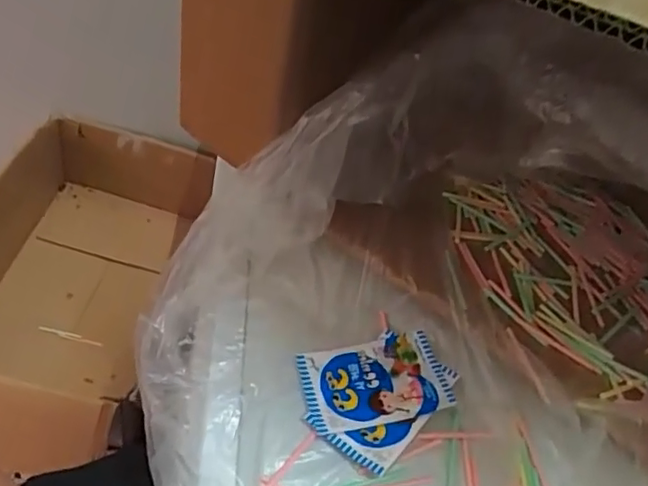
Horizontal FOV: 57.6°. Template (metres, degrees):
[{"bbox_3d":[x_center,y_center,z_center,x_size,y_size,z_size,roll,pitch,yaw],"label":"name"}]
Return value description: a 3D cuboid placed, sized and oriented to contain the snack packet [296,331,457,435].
[{"bbox_3d":[0.037,0.102,0.431,0.101,0.011,0.065,-7,49,-16],"label":"snack packet"}]

